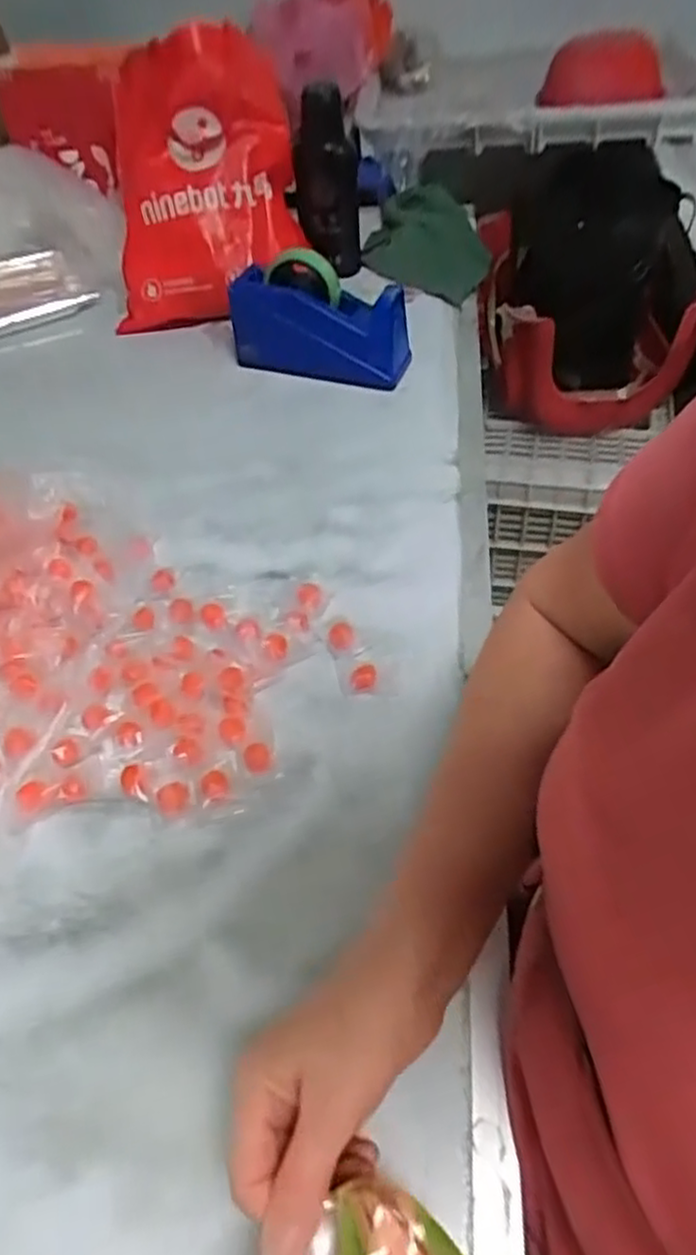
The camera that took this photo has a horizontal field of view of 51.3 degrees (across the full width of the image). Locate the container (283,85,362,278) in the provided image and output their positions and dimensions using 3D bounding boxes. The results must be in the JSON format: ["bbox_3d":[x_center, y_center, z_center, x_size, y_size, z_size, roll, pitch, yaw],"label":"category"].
[{"bbox_3d":[-0.029,-0.580,0.949,0.085,0.193,0.086,4,50,7],"label":"container"}]

